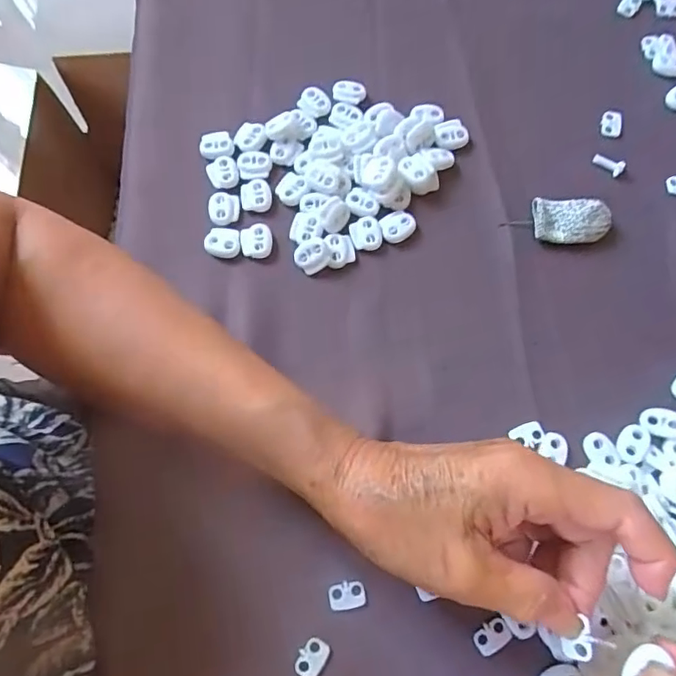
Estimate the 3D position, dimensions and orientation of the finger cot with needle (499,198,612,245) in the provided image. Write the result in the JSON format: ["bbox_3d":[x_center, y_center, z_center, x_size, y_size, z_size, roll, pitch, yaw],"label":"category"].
[{"bbox_3d":[0.137,-0.074,0.338,0.061,0.010,0.029,1,73,1],"label":"finger cot with needle"}]

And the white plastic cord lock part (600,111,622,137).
[{"bbox_3d":[0.184,-0.145,0.363,0.014,0.004,0.018,8,74,3],"label":"white plastic cord lock part"}]

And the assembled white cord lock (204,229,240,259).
[{"bbox_3d":[-0.071,-0.060,0.334,0.021,0.005,0.018,3,73,1],"label":"assembled white cord lock"}]

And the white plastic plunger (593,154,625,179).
[{"bbox_3d":[0.177,-0.114,0.352,0.021,0.007,0.009,31,76,9],"label":"white plastic plunger"}]

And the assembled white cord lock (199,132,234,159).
[{"bbox_3d":[-0.080,-0.125,0.352,0.022,0.005,0.018,-17,74,-5],"label":"assembled white cord lock"}]

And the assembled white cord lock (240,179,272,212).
[{"bbox_3d":[-0.053,-0.091,0.346,0.019,0.005,0.021,-3,73,-1],"label":"assembled white cord lock"}]

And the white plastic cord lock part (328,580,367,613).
[{"bbox_3d":[0.005,0.133,0.280,0.019,0.004,0.014,-12,74,-3],"label":"white plastic cord lock part"}]

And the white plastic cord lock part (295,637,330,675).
[{"bbox_3d":[-0.013,0.161,0.271,0.014,0.004,0.018,22,75,7],"label":"white plastic cord lock part"}]

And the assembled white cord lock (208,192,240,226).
[{"bbox_3d":[-0.072,-0.082,0.339,0.019,0.005,0.022,-1,73,0],"label":"assembled white cord lock"}]

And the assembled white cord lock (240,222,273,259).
[{"bbox_3d":[-0.051,-0.060,0.335,0.019,0.005,0.020,-7,73,-2],"label":"assembled white cord lock"}]

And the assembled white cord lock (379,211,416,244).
[{"bbox_3d":[0.037,-0.070,0.341,0.022,0.008,0.022,0,76,-2],"label":"assembled white cord lock"}]

